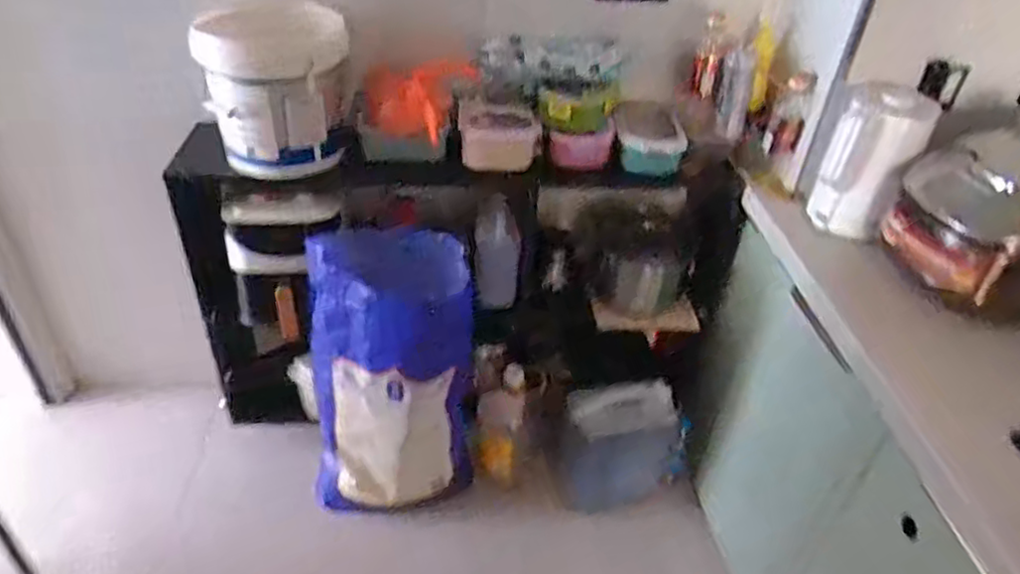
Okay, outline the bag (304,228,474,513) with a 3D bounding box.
[{"bbox_3d":[-0.265,0.235,1.482,0.352,0.670,0.215,12,38,9],"label":"bag"}]

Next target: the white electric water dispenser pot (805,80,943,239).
[{"bbox_3d":[0.620,-0.217,1.171,0.140,0.235,0.188,23,41,22],"label":"white electric water dispenser pot"}]

